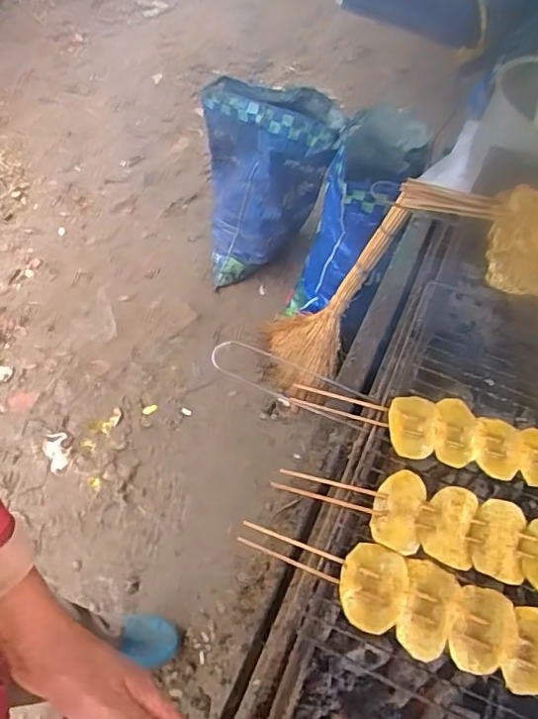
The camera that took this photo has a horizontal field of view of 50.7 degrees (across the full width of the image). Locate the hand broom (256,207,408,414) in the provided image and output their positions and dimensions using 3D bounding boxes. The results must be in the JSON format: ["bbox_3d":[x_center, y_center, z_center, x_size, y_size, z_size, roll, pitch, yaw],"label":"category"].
[{"bbox_3d":[0.133,-0.126,1.303,0.090,0.601,0.254,-5,53,-37],"label":"hand broom"}]

